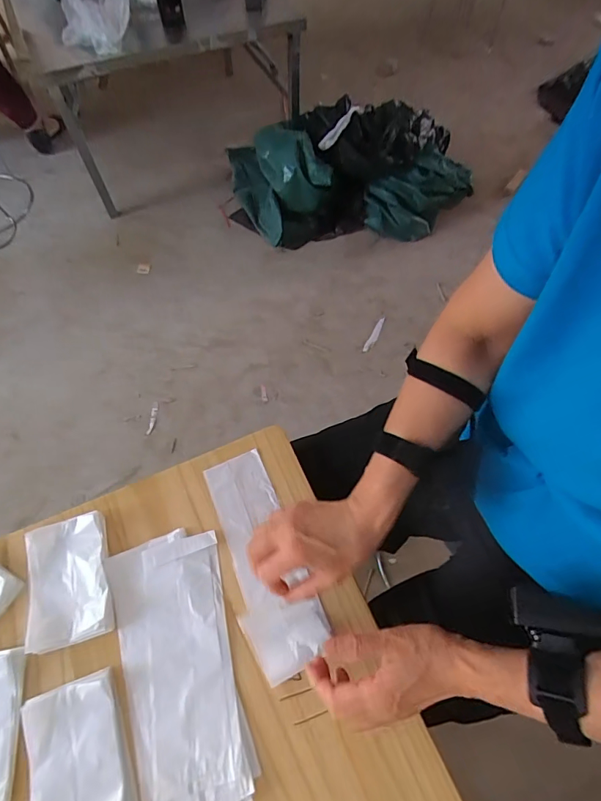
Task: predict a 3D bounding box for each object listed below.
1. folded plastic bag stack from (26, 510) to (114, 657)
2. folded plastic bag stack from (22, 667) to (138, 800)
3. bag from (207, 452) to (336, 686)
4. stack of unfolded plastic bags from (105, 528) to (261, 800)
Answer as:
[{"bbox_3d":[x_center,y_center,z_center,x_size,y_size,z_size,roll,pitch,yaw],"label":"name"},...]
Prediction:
[{"bbox_3d":[-0.259,0.197,0.483,0.087,0.012,0.133,-15,63,-8],"label":"folded plastic bag stack"},{"bbox_3d":[-0.209,0.336,0.404,0.084,0.013,0.129,-17,63,-10],"label":"folded plastic bag stack"},{"bbox_3d":[-0.042,0.172,0.493,0.080,0.012,0.239,-17,63,-11],"label":"bag"},{"bbox_3d":[-0.124,0.269,0.446,0.114,0.009,0.255,-16,63,-9],"label":"stack of unfolded plastic bags"}]

